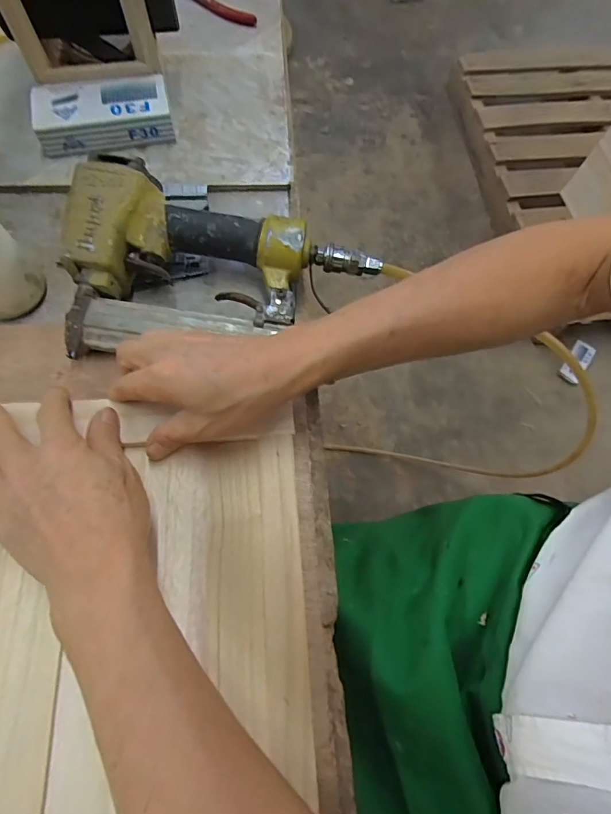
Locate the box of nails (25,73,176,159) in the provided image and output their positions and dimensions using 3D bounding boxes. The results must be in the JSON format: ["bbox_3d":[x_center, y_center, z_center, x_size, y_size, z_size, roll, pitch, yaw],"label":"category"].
[{"bbox_3d":[-0.197,-0.286,0.426,0.123,0.036,0.060,-12,69,-7],"label":"box of nails"}]

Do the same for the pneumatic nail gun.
[{"bbox_3d":[-0.069,-0.132,0.359,0.240,0.061,0.146,-6,68,-5],"label":"pneumatic nail gun"}]

